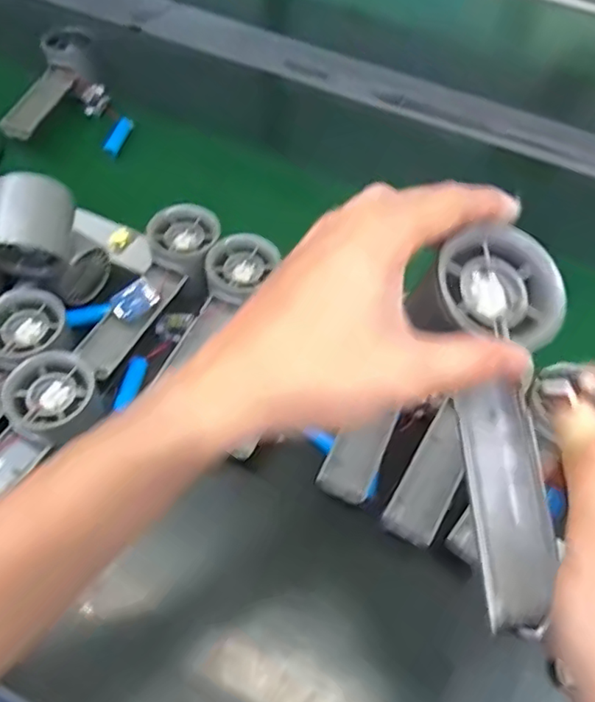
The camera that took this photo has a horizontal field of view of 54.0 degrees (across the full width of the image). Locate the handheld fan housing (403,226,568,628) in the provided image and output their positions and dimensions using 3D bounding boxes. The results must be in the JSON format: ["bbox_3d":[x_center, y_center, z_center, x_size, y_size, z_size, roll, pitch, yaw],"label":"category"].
[{"bbox_3d":[0.084,0.027,0.247,0.061,0.039,0.155,-1,82,-5],"label":"handheld fan housing"}]

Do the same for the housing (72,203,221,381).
[{"bbox_3d":[-0.116,-0.053,0.461,0.051,0.029,0.157,25,70,13],"label":"housing"}]

